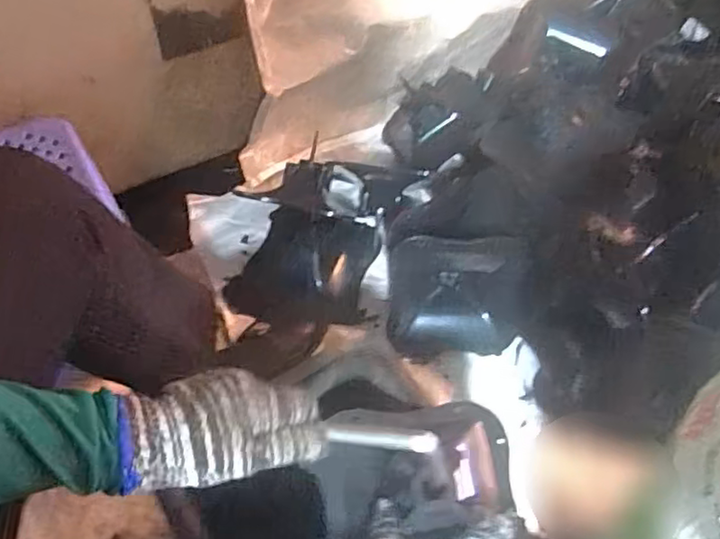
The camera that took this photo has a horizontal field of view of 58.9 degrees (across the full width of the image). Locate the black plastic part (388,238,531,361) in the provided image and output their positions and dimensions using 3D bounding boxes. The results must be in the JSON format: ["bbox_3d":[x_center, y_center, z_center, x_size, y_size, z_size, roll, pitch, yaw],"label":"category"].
[{"bbox_3d":[0.134,0.040,0.895,0.188,0.176,0.044,4,22,8],"label":"black plastic part"}]

